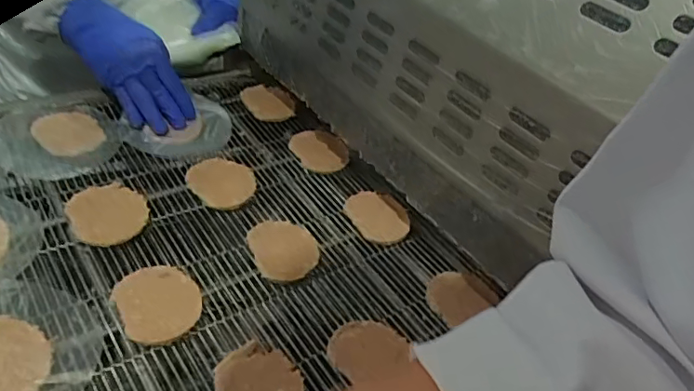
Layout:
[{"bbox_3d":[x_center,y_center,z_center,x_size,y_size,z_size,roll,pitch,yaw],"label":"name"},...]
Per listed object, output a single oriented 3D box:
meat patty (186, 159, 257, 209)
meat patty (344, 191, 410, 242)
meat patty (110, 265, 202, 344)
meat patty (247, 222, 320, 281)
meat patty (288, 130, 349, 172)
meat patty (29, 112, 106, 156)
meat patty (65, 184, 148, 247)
[{"bbox_3d":[-0.127,-0.013,0.559,0.066,0.007,0.062,8,46,-2],"label":"meat patty"},{"bbox_3d":[0.031,0.020,0.569,0.060,0.009,0.069,-13,48,-28],"label":"meat patty"},{"bbox_3d":[-0.148,0.084,0.438,0.061,0.004,0.069,-18,50,-30],"label":"meat patty"},{"bbox_3d":[-0.057,0.049,0.507,0.058,0.008,0.070,-12,47,-22],"label":"meat patty"},{"bbox_3d":[-0.030,-0.051,0.628,0.059,0.009,0.063,-9,49,-22],"label":"meat patty"},{"bbox_3d":[-0.285,-0.064,0.565,0.060,0.004,0.072,-22,54,-34],"label":"meat patty"},{"bbox_3d":[-0.214,0.015,0.496,0.066,0.009,0.068,13,40,-11],"label":"meat patty"}]

